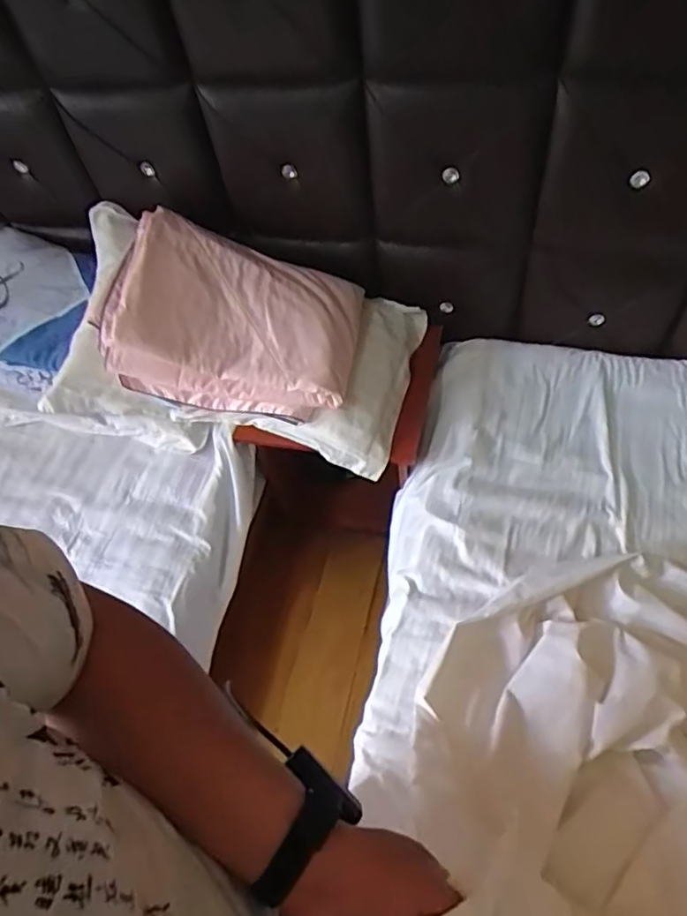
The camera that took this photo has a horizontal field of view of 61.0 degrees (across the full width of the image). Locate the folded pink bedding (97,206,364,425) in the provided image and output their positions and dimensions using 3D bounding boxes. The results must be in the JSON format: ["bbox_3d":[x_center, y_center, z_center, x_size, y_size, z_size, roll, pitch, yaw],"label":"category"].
[{"bbox_3d":[-0.238,-0.303,1.230,0.533,0.163,0.384,11,78,-5],"label":"folded pink bedding"}]

